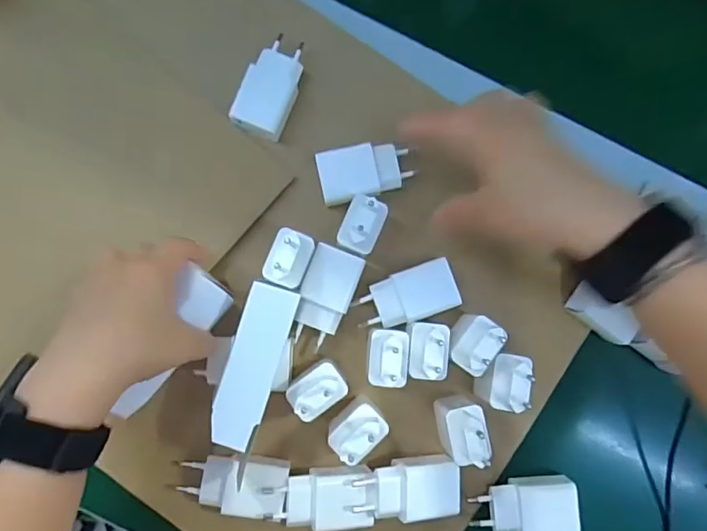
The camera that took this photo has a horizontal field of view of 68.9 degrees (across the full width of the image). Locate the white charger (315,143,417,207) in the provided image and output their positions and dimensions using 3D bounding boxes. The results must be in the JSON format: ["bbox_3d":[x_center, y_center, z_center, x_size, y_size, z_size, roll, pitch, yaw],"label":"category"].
[{"bbox_3d":[0.011,-0.073,0.406,0.074,0.026,0.040,-13,87,-3],"label":"white charger"}]

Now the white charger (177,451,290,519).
[{"bbox_3d":[-0.089,0.161,0.387,0.079,0.032,0.036,9,86,-2],"label":"white charger"}]

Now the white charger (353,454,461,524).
[{"bbox_3d":[0.040,0.164,0.383,0.075,0.038,0.040,-2,87,-2],"label":"white charger"}]

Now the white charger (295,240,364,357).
[{"bbox_3d":[-0.021,0.024,0.397,0.037,0.028,0.074,20,86,-1],"label":"white charger"}]

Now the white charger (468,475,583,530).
[{"bbox_3d":[0.130,0.184,0.392,0.075,0.022,0.043,-6,87,-3],"label":"white charger"}]

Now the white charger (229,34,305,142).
[{"bbox_3d":[-0.065,-0.142,0.406,0.040,0.024,0.077,20,86,-1],"label":"white charger"}]

